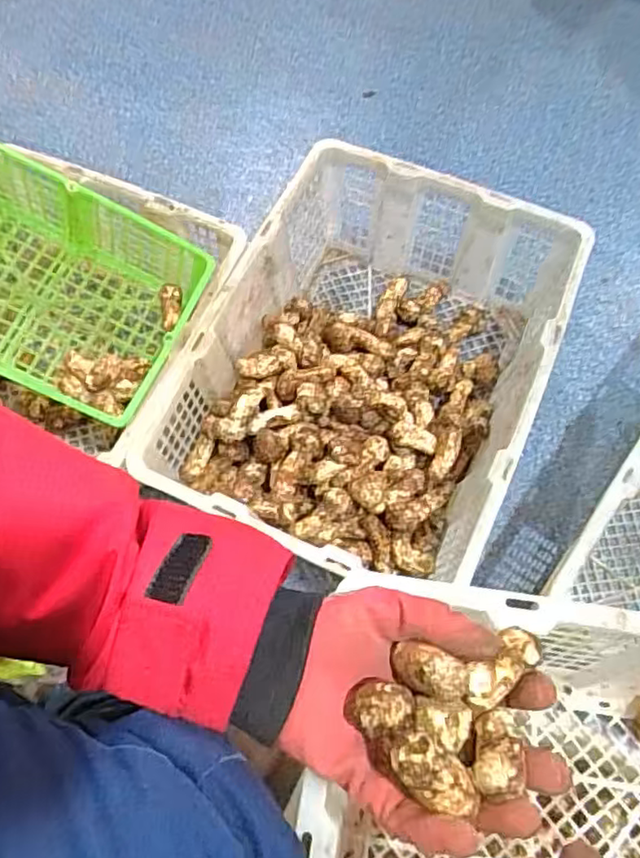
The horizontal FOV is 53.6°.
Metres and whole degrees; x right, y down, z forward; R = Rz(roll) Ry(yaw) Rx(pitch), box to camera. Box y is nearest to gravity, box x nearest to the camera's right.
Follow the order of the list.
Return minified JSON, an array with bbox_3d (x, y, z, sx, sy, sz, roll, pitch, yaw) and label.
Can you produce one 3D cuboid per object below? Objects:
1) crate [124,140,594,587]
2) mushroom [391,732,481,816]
[{"bbox_3d":[0.067,-0.083,0.752,0.350,0.174,0.422,21,69,9],"label":"crate"},{"bbox_3d":[0.051,0.154,0.281,0.041,0.015,0.022,33,72,13],"label":"mushroom"}]

